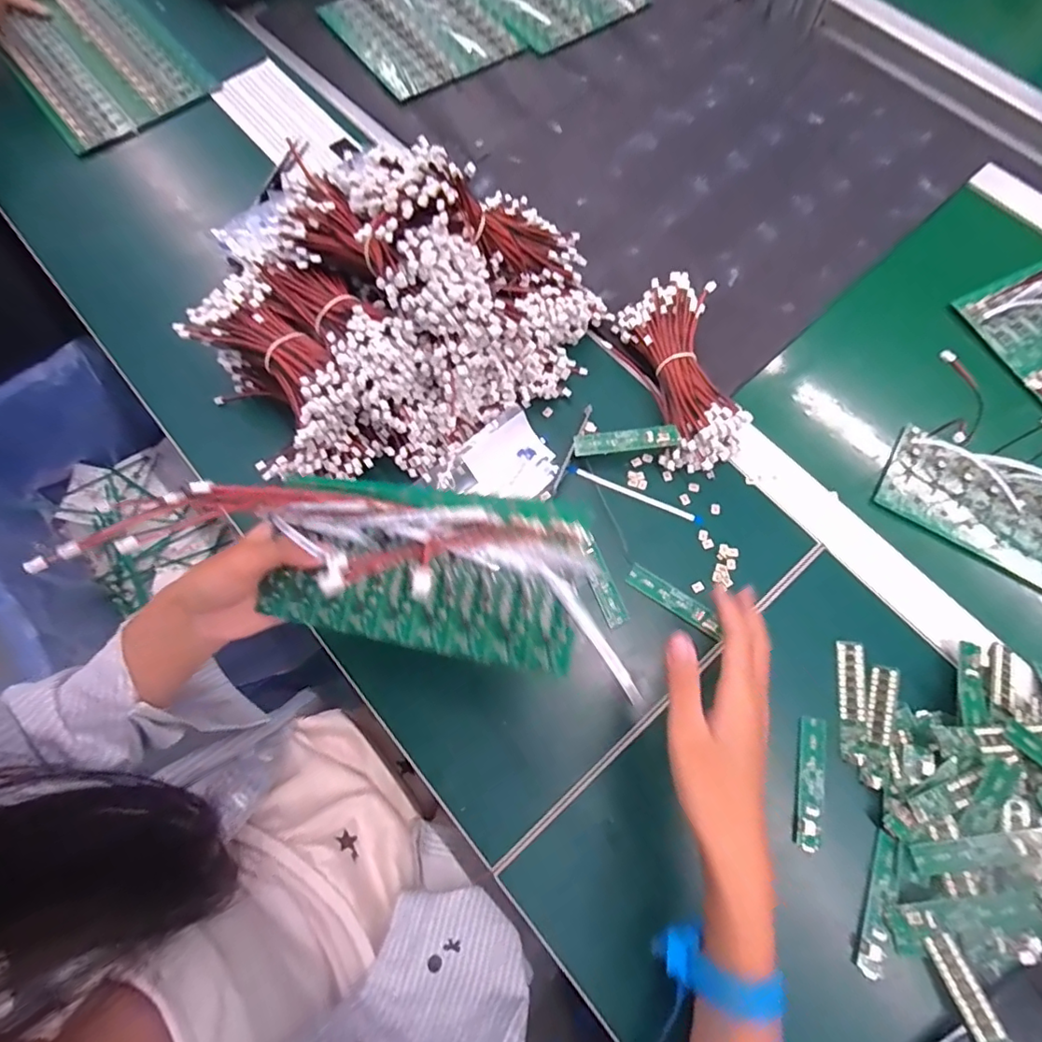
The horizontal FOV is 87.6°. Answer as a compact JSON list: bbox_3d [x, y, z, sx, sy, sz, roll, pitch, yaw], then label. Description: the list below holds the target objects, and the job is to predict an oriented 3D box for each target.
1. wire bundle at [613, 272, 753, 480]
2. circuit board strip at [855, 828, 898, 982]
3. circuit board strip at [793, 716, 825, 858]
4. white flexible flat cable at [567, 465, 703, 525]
[{"bbox_3d":[0.144,-0.130,0.471,0.085,0.049,0.169,-14,72,-4],"label":"wire bundle"},{"bbox_3d":[0.234,0.249,0.354,0.016,0.009,0.084,13,68,31],"label":"circuit board strip"},{"bbox_3d":[0.203,0.183,0.381,0.019,0.009,0.085,8,66,16],"label":"circuit board strip"},{"bbox_3d":[0.096,-0.022,0.461,0.119,0.009,0.008,22,75,7],"label":"white flexible flat cable"}]

